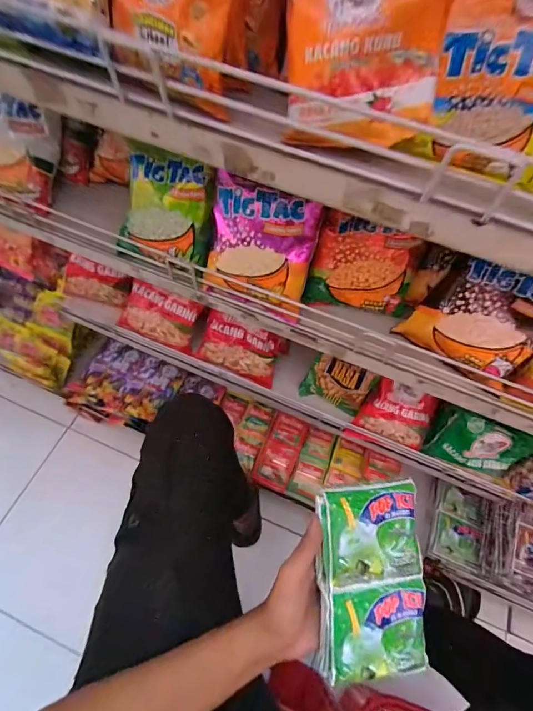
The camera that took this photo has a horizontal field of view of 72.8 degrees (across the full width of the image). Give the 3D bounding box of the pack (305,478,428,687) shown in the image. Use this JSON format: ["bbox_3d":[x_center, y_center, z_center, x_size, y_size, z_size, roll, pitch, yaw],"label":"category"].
[{"bbox_3d":[0.098,0.203,0.330,0.099,0.018,0.157,1,82,-15],"label":"pack"}]

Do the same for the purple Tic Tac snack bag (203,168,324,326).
[{"bbox_3d":[-0.007,-0.112,0.394,0.111,0.135,0.040,19,34,6],"label":"purple Tic Tac snack bag"}]

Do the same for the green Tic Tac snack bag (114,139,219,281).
[{"bbox_3d":[-0.114,-0.153,0.404,0.115,0.132,0.024,22,30,8],"label":"green Tic Tac snack bag"}]

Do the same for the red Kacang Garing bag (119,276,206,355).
[{"bbox_3d":[-0.190,-0.071,0.640,0.136,0.035,0.093,24,102,9],"label":"red Kacang Garing bag"}]

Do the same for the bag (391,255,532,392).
[{"bbox_3d":[0.228,-0.041,0.370,0.126,0.133,0.045,35,26,10],"label":"bag"}]

